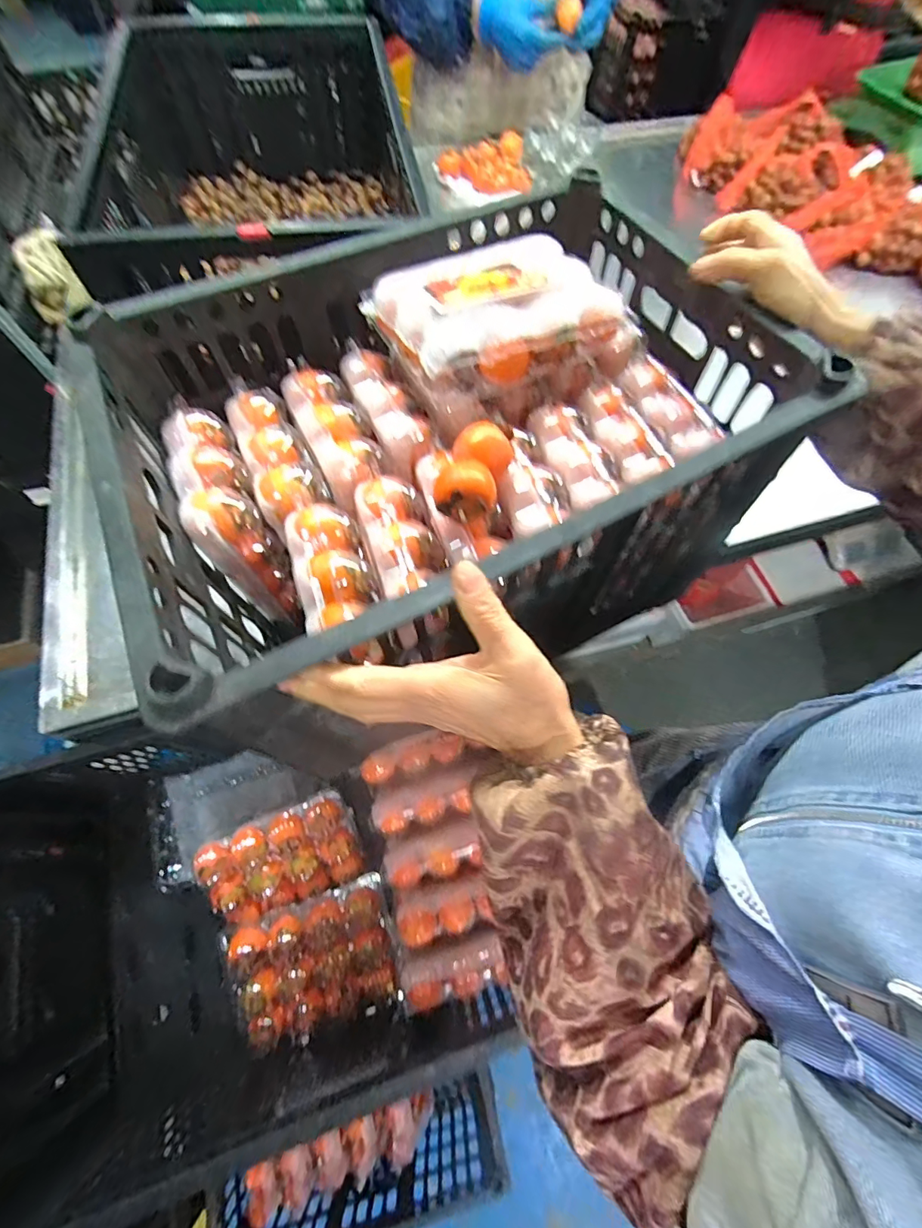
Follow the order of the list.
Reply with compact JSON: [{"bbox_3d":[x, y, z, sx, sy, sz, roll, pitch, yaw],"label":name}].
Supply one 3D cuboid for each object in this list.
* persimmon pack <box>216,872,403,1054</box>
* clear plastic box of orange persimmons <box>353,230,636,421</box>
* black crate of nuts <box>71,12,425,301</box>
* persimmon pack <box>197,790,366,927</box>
[{"bbox_3d":[-0.180,0.430,0.566,0.202,0.052,0.143,-18,68,-10],"label":"persimmon pack"},{"bbox_3d":[0.037,-0.251,0.397,0.197,0.068,0.148,-28,70,-14],"label":"clear plastic box of orange persimmons"},{"bbox_3d":[-0.283,-0.632,0.691,0.382,0.199,0.599,-11,67,-8],"label":"black crate of nuts"},{"bbox_3d":[-0.232,0.317,0.605,0.184,0.055,0.124,-20,104,-12],"label":"persimmon pack"}]

